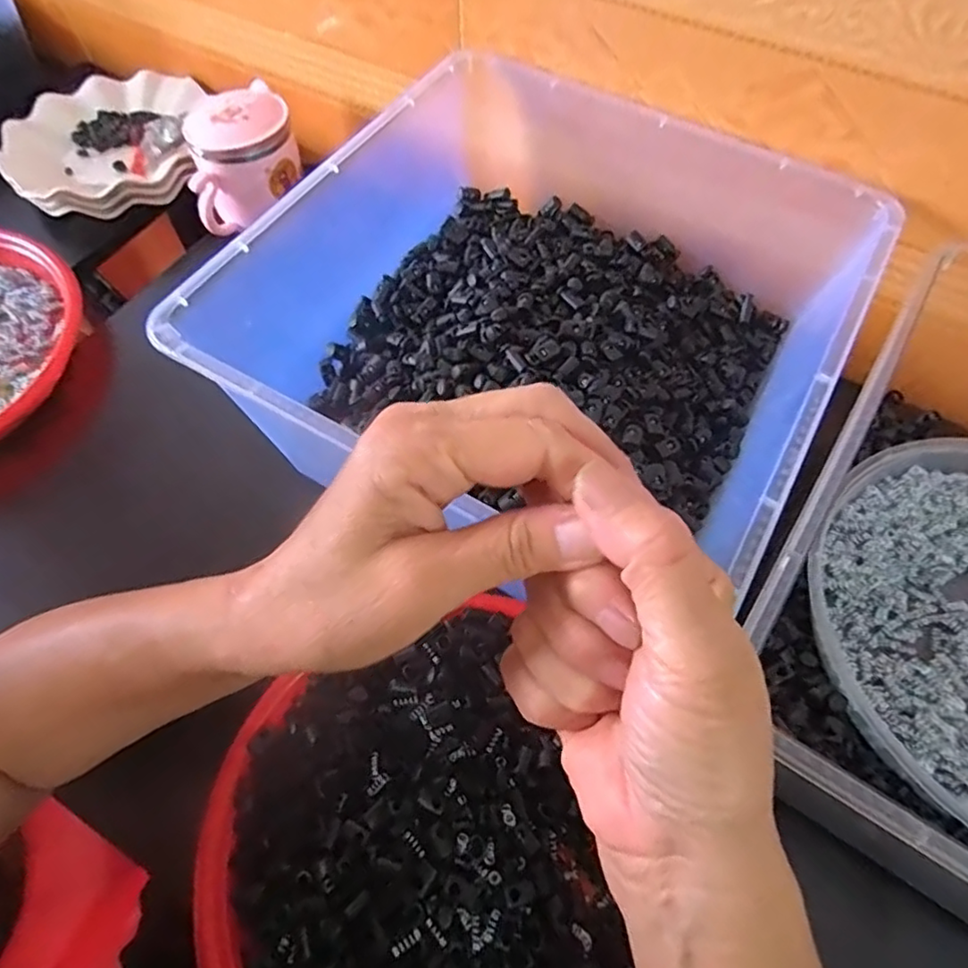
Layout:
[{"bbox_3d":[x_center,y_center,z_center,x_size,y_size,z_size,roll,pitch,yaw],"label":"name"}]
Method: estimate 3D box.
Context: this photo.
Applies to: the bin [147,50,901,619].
[{"bbox_3d":[0.041,-0.101,0.361,0.295,0.094,0.279,28,65,14],"label":"bin"}]

